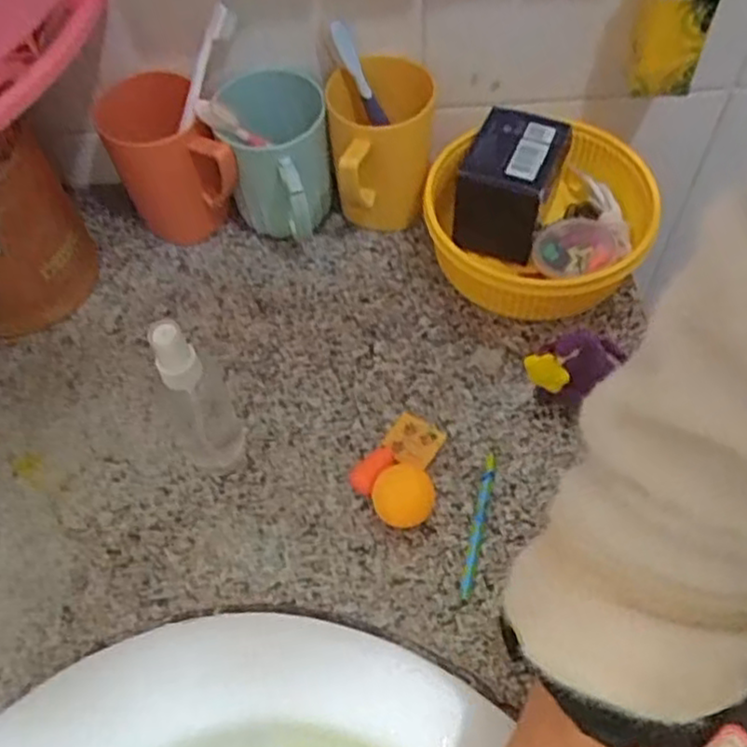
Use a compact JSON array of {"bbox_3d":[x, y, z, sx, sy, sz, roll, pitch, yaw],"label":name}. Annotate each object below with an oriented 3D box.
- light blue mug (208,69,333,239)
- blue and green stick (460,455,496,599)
[{"bbox_3d":[-0.071,-0.154,0.557,0.072,0.107,0.113,-10,59,-4],"label":"light blue mug"},{"bbox_3d":[0.068,0.094,0.466,0.007,0.008,0.096,12,60,9],"label":"blue and green stick"}]

